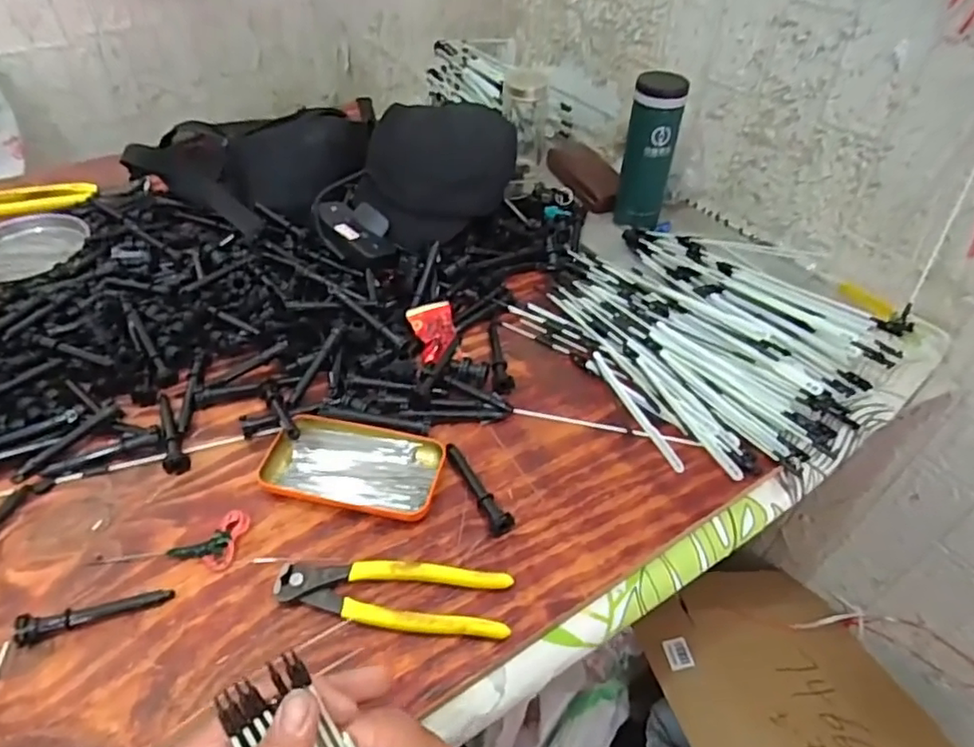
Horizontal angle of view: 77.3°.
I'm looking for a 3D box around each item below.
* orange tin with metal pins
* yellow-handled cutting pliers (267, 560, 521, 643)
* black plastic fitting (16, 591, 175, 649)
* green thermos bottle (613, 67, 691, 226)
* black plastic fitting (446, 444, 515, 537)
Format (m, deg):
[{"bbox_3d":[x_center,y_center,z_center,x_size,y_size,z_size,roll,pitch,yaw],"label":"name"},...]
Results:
[{"bbox_3d":[-0.108,0.075,0.508,0.140,0.017,0.078,10,45,8],"label":"orange tin with metal pins"},{"bbox_3d":[-0.066,0.157,0.433,0.162,0.016,0.046,5,45,4],"label":"yellow-handled cutting pliers"},{"bbox_3d":[-0.270,0.162,0.419,0.095,0.018,0.017,-15,47,-16],"label":"black plastic fitting"},{"bbox_3d":[0.204,-0.278,0.753,0.061,0.181,0.071,14,46,12],"label":"green thermos bottle"},{"bbox_3d":[-0.007,0.091,0.498,0.019,0.016,0.093,-19,48,-20],"label":"black plastic fitting"}]

